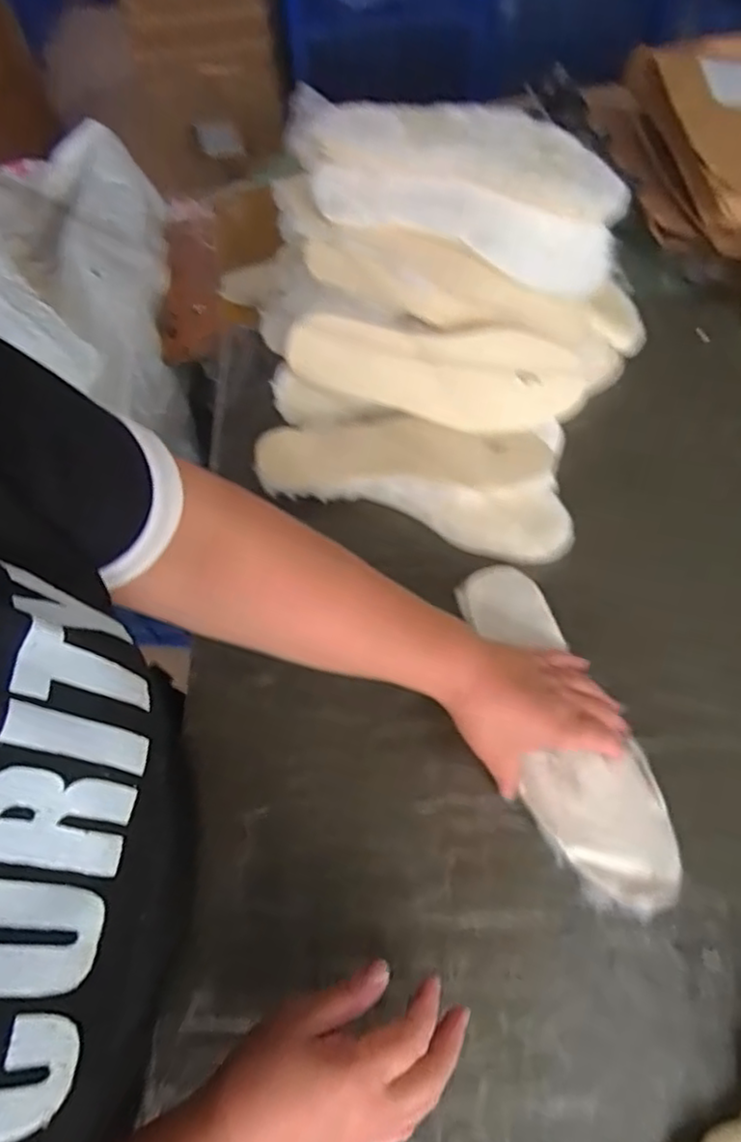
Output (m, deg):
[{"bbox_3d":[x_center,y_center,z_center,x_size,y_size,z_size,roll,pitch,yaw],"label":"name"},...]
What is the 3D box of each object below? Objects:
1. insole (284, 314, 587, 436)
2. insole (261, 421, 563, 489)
[{"bbox_3d":[0.061,-0.182,0.618,0.271,0.090,0.019,4,28,-2],"label":"insole"},{"bbox_3d":[0.032,-0.111,0.623,0.271,0.012,0.070,2,66,-2],"label":"insole"}]

